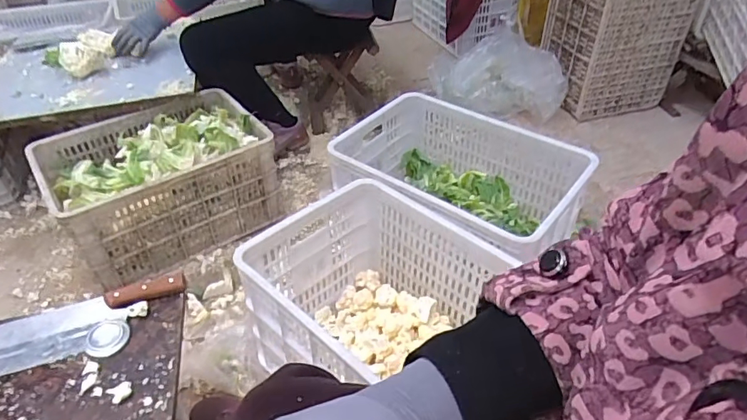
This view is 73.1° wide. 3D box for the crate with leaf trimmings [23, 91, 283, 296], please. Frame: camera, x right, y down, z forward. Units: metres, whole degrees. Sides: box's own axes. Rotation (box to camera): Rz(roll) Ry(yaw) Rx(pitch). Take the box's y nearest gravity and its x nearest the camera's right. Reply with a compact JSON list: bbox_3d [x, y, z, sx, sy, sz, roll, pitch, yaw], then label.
[{"bbox_3d":[-0.557,-0.085,1.344,0.498,0.265,0.380,-27,45,-28],"label":"crate with leaf trimmings"}]

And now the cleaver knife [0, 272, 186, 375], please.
[{"bbox_3d":[-0.457,0.173,0.783,0.305,0.032,0.109,-12,40,-12],"label":"cleaver knife"}]

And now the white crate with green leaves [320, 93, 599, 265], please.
[{"bbox_3d":[0.194,-0.051,1.202,0.547,0.238,0.367,31,49,34],"label":"white crate with green leaves"}]

